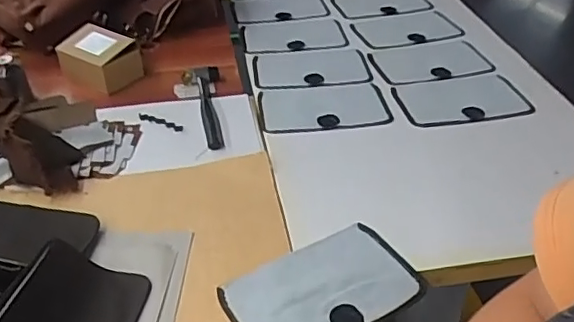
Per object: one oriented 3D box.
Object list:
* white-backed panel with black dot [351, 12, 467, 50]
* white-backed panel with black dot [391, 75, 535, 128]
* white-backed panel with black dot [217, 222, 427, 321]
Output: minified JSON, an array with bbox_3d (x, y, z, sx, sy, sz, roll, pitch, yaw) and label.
[{"bbox_3d":[0.256,-0.294,1.246,0.215,0.012,0.133,-10,38,-11],"label":"white-backed panel with black dot"},{"bbox_3d":[0.311,-0.112,1.010,0.226,0.014,0.135,-7,38,-9],"label":"white-backed panel with black dot"},{"bbox_3d":[0.042,0.150,0.673,0.219,0.013,0.141,-18,41,-23],"label":"white-backed panel with black dot"}]

